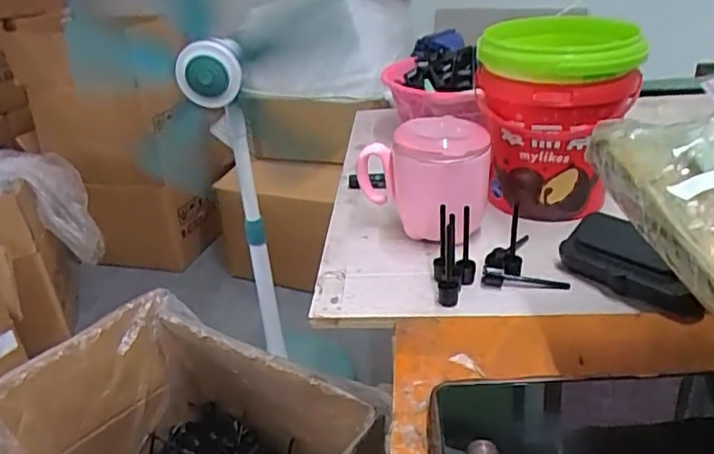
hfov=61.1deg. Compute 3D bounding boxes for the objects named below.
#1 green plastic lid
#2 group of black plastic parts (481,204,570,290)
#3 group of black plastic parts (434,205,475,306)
[{"bbox_3d":[0.166,-0.151,0.502,0.125,0.032,0.114,2,29,12],"label":"green plastic lid"},{"bbox_3d":[0.127,0.015,0.458,0.061,0.063,0.034,1,29,10],"label":"group of black plastic parts"},{"bbox_3d":[0.072,0.021,0.449,0.030,0.065,0.045,0,29,8],"label":"group of black plastic parts"}]

